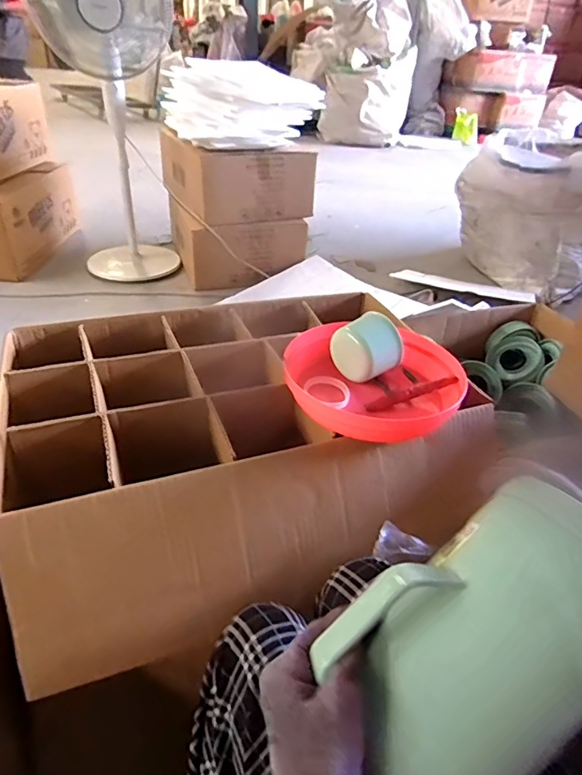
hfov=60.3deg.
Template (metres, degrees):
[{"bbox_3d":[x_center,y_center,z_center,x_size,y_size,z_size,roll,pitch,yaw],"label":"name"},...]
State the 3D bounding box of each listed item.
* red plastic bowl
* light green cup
[{"bbox_3d":[0.102,-0.012,0.685,0.232,0.064,0.232,3,36,-2],"label":"red plastic bowl"},{"bbox_3d":[0.103,-0.058,0.678,0.066,0.074,0.083,-19,42,-29],"label":"light green cup"}]

